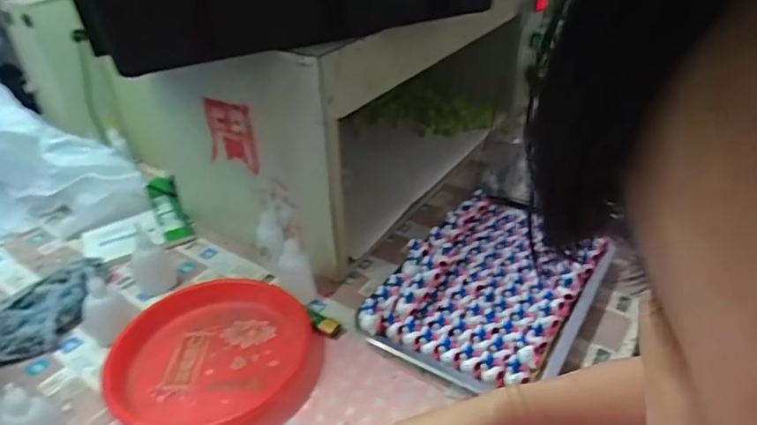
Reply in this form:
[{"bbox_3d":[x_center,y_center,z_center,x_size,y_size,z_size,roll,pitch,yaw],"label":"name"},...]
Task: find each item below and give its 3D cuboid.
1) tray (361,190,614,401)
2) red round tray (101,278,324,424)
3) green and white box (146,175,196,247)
[{"bbox_3d":[0.132,0.078,0.586,0.197,0.032,0.287,27,47,22],"label":"tray"},{"bbox_3d":[-0.164,0.148,0.529,0.199,0.035,0.190,-1,33,1],"label":"red round tray"},{"bbox_3d":[-0.313,-0.004,0.771,0.044,0.025,0.201,-18,37,-24],"label":"green and white box"}]

